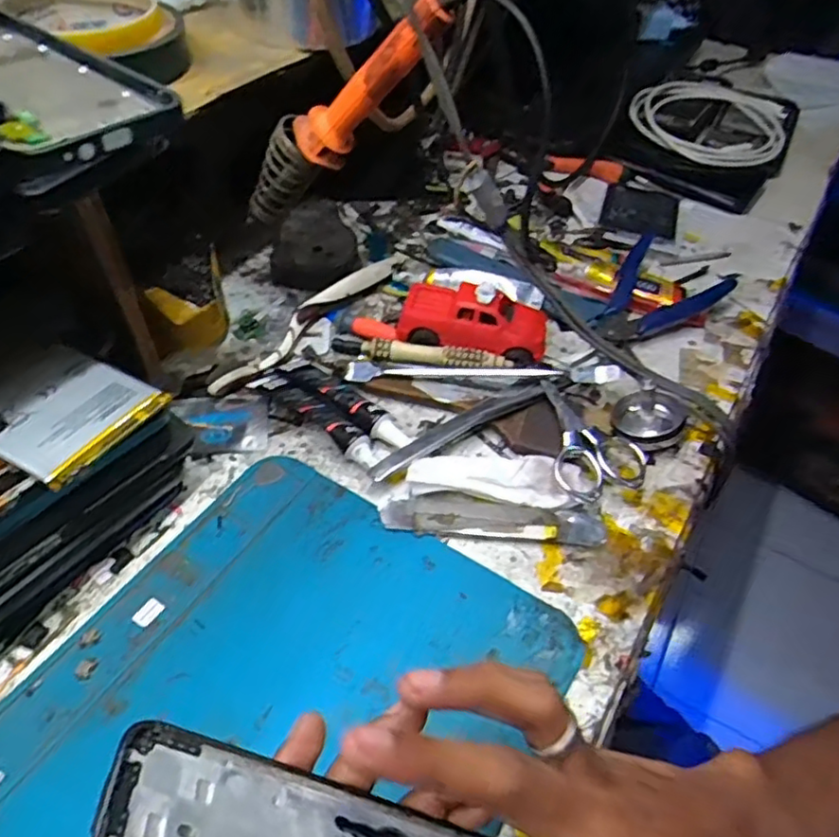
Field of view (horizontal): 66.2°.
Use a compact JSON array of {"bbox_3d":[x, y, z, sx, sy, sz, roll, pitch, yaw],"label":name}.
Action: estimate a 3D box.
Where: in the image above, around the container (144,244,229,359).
[{"bbox_3d":[-0.145,-0.068,0.407,0.046,0.055,0.038,-14,50,-13],"label":"container"}]

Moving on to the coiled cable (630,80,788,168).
[{"bbox_3d":[0.284,-0.299,0.629,0.141,0.039,0.155,21,52,16],"label":"coiled cable"}]

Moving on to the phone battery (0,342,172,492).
[{"bbox_3d":[-0.158,-0.004,0.283,0.067,0.009,0.062,22,51,16],"label":"phone battery"}]

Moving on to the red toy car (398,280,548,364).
[{"bbox_3d":[0.036,-0.065,0.414,0.091,0.027,0.048,13,50,11],"label":"red toy car"}]

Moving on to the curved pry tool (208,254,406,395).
[{"bbox_3d":[-0.069,-0.070,0.433,0.020,0.017,0.183,29,55,23],"label":"curved pry tool"}]

